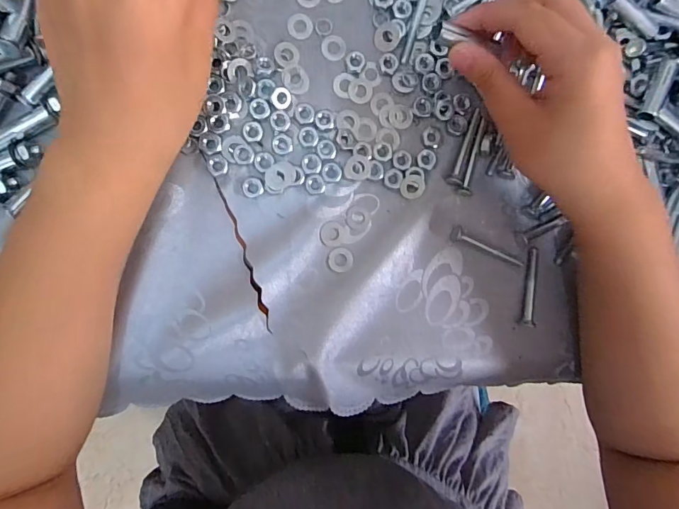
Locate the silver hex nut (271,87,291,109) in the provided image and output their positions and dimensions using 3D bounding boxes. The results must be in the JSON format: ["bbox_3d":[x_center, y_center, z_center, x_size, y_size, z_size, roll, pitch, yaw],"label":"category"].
[{"bbox_3d":[-0.037,-0.100,0.274,0.013,0.004,0.013,-28,118,-21],"label":"silver hex nut"}]

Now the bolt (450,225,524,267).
[{"bbox_3d":[0.103,-0.003,0.297,0.057,0.008,0.010,28,90,-7],"label":"bolt"}]

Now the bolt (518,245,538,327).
[{"bbox_3d":[0.135,0.023,0.301,0.007,0.009,0.055,7,92,-6],"label":"bolt"}]

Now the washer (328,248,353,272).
[{"bbox_3d":[0.001,0.004,0.285,0.016,0.004,0.016,0,93,-6],"label":"washer"}]

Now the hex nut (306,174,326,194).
[{"bbox_3d":[-0.015,-0.046,0.281,0.013,0.004,0.013,18,91,-7],"label":"hex nut"}]

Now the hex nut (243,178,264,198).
[{"bbox_3d":[-0.056,-0.043,0.277,0.012,0.004,0.012,-23,95,-5],"label":"hex nut"}]

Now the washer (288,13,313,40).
[{"bbox_3d":[-0.025,-0.149,0.278,0.016,0.004,0.016,-2,93,-6],"label":"washer"}]

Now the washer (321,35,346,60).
[{"bbox_3d":[-0.004,-0.136,0.281,0.016,0.004,0.016,0,93,-6],"label":"washer"}]

